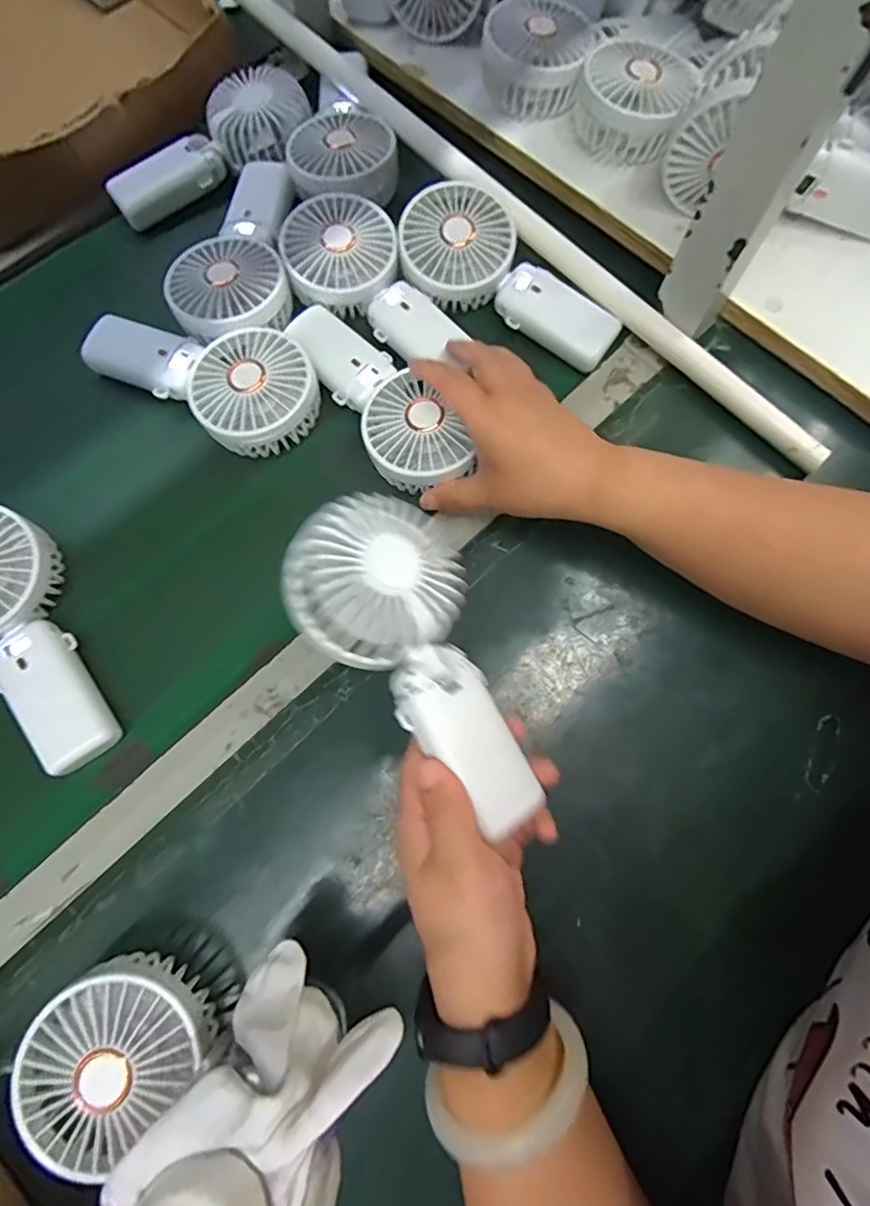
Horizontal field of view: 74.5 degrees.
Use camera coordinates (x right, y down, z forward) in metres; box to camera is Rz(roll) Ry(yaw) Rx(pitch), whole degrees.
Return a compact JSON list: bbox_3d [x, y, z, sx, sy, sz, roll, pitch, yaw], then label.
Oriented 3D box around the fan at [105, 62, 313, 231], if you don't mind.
[{"bbox_3d":[-0.187,-0.379,0.478,0.182,0.040,0.077,-30,77,-9],"label":"fan"}]

